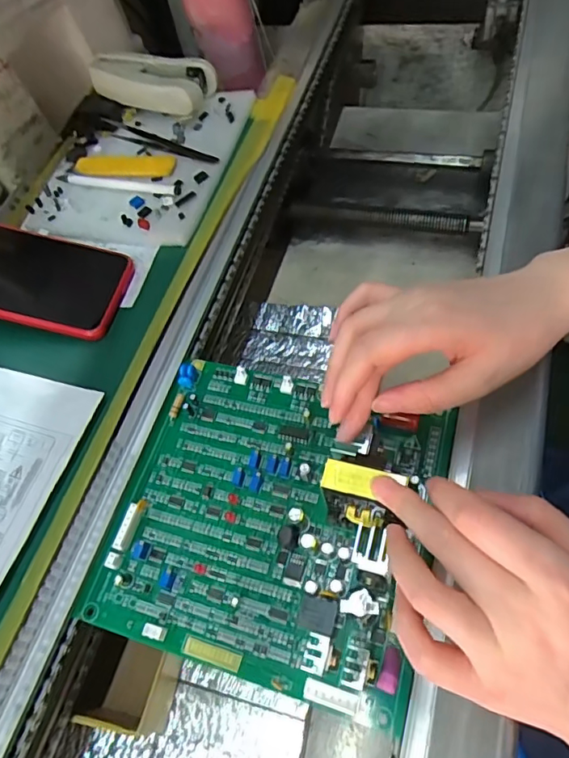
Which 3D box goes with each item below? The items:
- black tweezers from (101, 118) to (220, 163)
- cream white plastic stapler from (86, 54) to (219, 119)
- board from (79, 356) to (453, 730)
[{"bbox_3d":[-0.112,-0.210,0.463,0.126,0.009,0.016,23,66,15],"label":"black tweezers"},{"bbox_3d":[-0.123,-0.275,0.486,0.110,0.033,0.046,17,65,18],"label":"cream white plastic stapler"},{"bbox_3d":[-0.011,0.068,0.293,0.181,0.048,0.172,11,63,16],"label":"board"}]

